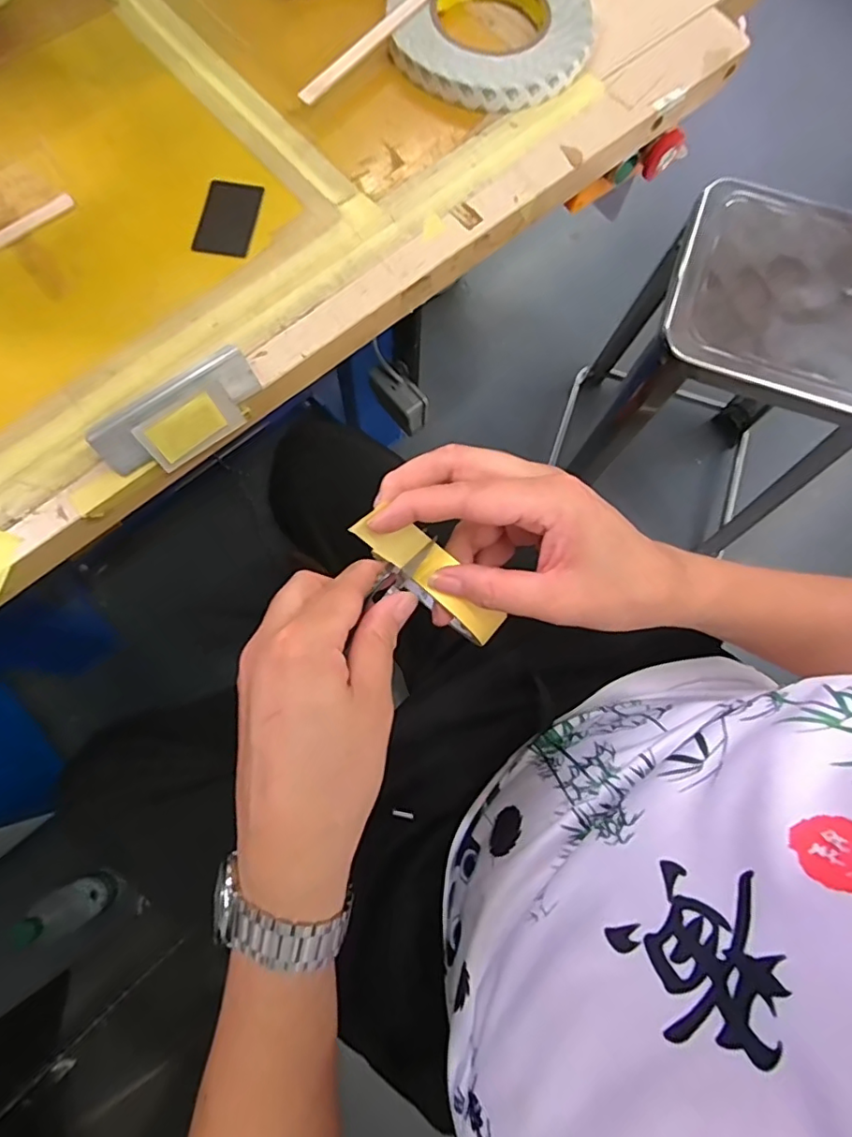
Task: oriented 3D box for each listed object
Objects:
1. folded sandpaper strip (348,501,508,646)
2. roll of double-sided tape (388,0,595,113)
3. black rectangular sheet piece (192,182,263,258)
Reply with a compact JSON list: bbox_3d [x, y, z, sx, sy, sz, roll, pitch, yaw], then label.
[{"bbox_3d":[0.006,0.004,0.322,0.110,0.019,0.028,43,77,-19],"label":"folded sandpaper strip"},{"bbox_3d":[0.045,-0.391,0.400,0.136,0.018,0.153,-4,76,-2],"label":"roll of double-sided tape"},{"bbox_3d":[-0.126,-0.224,0.358,0.036,0.004,0.056,8,75,1],"label":"black rectangular sheet piece"}]

